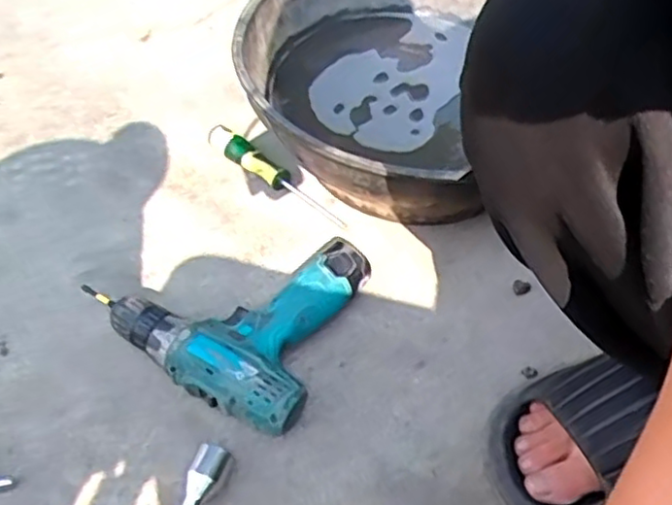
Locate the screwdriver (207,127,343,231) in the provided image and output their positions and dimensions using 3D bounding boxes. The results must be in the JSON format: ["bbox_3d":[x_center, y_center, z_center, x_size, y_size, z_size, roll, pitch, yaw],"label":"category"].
[{"bbox_3d":[-0.063,-0.082,0.727,0.178,0.027,0.024,36,58,8],"label":"screwdriver"}]

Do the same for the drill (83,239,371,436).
[{"bbox_3d":[-0.081,0.039,0.607,0.204,0.050,0.191,29,57,18],"label":"drill"}]

